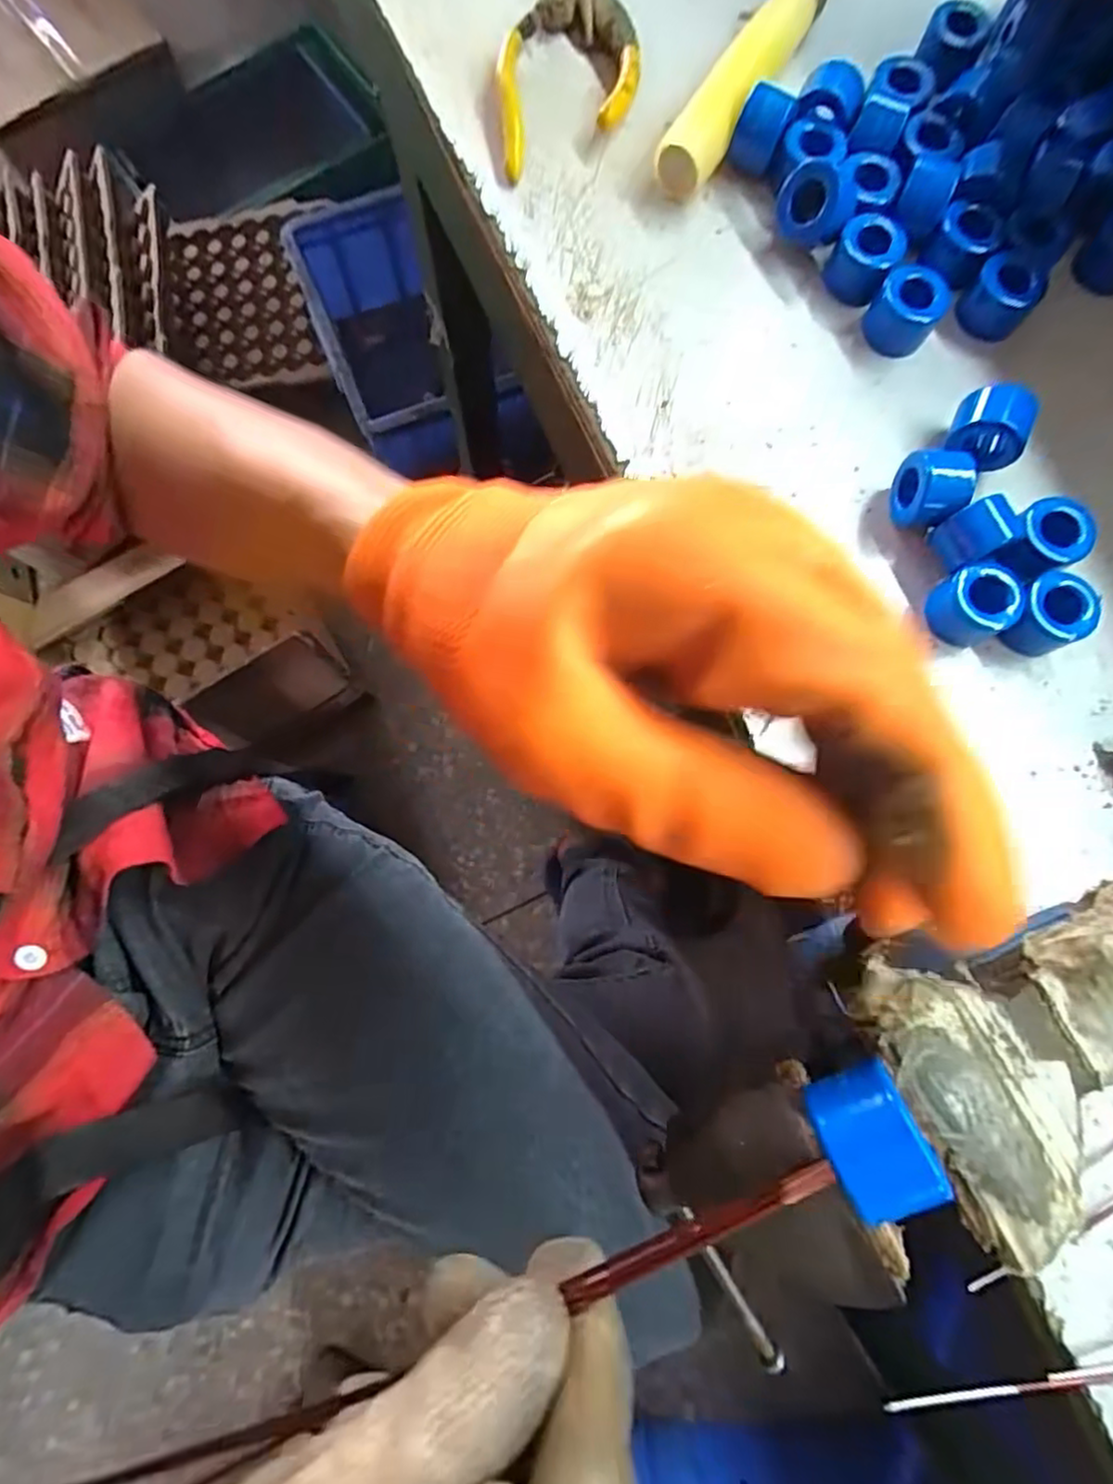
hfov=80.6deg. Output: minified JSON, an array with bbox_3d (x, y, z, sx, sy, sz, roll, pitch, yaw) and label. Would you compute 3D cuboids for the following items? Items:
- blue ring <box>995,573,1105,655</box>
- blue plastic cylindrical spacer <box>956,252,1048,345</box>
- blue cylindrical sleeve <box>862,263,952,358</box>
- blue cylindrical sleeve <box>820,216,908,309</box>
[{"bbox_3d":[0.187,-0.048,0.250,0.033,0.017,0.026,-26,80,-5],"label":"blue ring"},{"bbox_3d":[0.193,-0.194,0.287,0.028,0.022,0.024,36,81,6],"label":"blue plastic cylindrical spacer"},{"bbox_3d":[0.147,-0.181,0.277,0.028,0.019,0.026,0,79,0],"label":"blue cylindrical sleeve"},{"bbox_3d":[0.133,-0.209,0.284,0.026,0.017,0.032,35,81,6],"label":"blue cylindrical sleeve"}]

